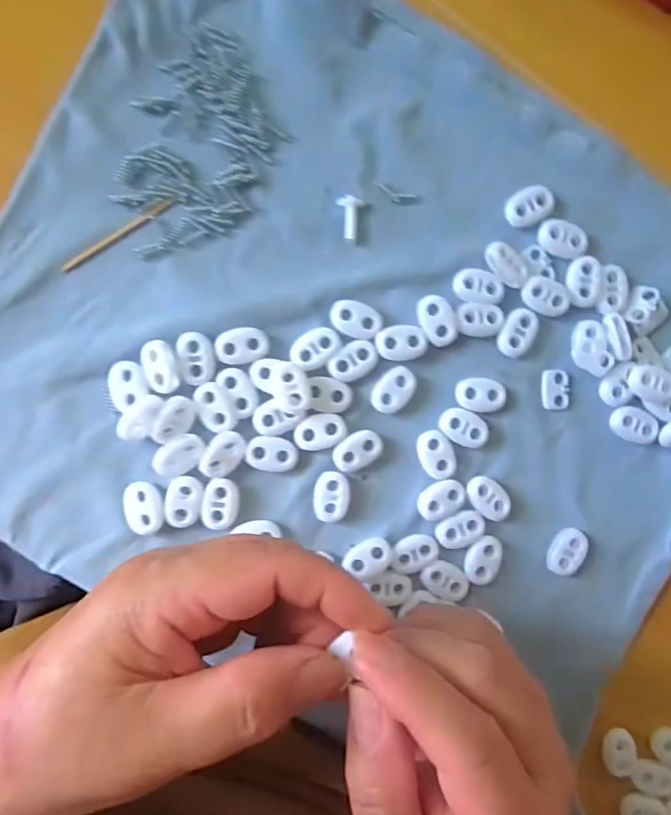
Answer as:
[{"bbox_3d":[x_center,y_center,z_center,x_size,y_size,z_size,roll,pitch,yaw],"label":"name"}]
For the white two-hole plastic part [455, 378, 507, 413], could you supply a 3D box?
[{"bbox_3d":[0.065,-0.005,0.242,0.022,0.004,0.015,3,91,-5],"label":"white two-hole plastic part"}]

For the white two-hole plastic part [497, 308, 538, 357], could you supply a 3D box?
[{"bbox_3d":[0.082,-0.033,0.242,0.015,0.004,0.022,25,89,-5],"label":"white two-hole plastic part"}]

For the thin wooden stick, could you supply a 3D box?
[{"bbox_3d":[-0.091,-0.073,0.226,0.054,0.004,0.004,-35,94,-3],"label":"thin wooden stick"}]

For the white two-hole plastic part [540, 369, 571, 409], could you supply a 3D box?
[{"bbox_3d":[0.101,-0.008,0.246,0.014,0.004,0.018,1,92,-5],"label":"white two-hole plastic part"}]

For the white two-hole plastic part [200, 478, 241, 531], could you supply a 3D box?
[{"bbox_3d":[-0.049,0.042,0.232,0.015,0.004,0.022,9,91,-5],"label":"white two-hole plastic part"}]

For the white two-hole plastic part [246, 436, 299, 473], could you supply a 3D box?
[{"bbox_3d":[-0.027,0.020,0.233,0.022,0.004,0.015,8,91,-5],"label":"white two-hole plastic part"}]

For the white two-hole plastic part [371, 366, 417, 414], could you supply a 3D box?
[{"bbox_3d":[0.026,-0.008,0.238,0.016,0.004,0.022,39,88,-5],"label":"white two-hole plastic part"}]

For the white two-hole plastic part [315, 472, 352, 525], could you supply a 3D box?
[{"bbox_3d":[-0.001,0.039,0.239,0.016,0.004,0.022,6,91,-5],"label":"white two-hole plastic part"}]

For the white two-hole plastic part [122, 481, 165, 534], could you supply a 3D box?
[{"bbox_3d":[-0.082,0.043,0.230,0.015,0.004,0.022,-11,93,-5],"label":"white two-hole plastic part"}]

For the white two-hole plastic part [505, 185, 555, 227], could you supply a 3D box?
[{"bbox_3d":[0.087,-0.090,0.241,0.023,0.004,0.015,-32,94,-4],"label":"white two-hole plastic part"}]

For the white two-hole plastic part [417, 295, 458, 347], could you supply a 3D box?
[{"bbox_3d":[0.045,-0.038,0.239,0.015,0.004,0.023,-20,93,-4],"label":"white two-hole plastic part"}]

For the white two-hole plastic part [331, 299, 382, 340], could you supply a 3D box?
[{"bbox_3d":[0.009,-0.038,0.234,0.022,0.004,0.015,21,90,-5],"label":"white two-hole plastic part"}]

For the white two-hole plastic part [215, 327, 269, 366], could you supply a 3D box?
[{"bbox_3d":[-0.040,-0.027,0.230,0.022,0.004,0.015,-11,93,-5],"label":"white two-hole plastic part"}]

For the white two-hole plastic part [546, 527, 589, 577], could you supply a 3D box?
[{"bbox_3d":[0.106,0.066,0.249,0.013,0.007,0.022,35,88,-5],"label":"white two-hole plastic part"}]

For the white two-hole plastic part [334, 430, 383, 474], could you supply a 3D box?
[{"bbox_3d":[0.010,0.019,0.238,0.023,0.004,0.015,-27,94,-4],"label":"white two-hole plastic part"}]

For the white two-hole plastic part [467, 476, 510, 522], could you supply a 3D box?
[{"bbox_3d":[0.069,0.041,0.244,0.022,0.006,0.014,43,88,-5],"label":"white two-hole plastic part"}]

